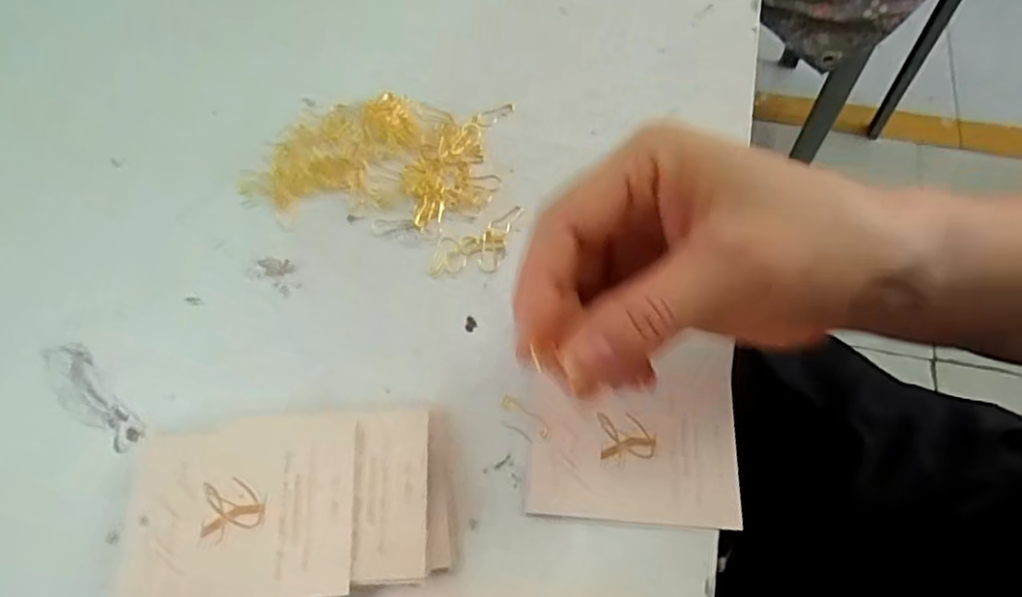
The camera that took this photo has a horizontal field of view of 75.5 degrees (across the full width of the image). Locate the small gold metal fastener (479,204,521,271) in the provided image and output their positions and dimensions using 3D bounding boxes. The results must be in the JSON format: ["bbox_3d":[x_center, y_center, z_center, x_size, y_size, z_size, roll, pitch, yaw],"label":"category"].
[{"bbox_3d":[-0.006,-0.030,0.305,0.012,0.004,0.037,16,63,11],"label":"small gold metal fastener"}]

